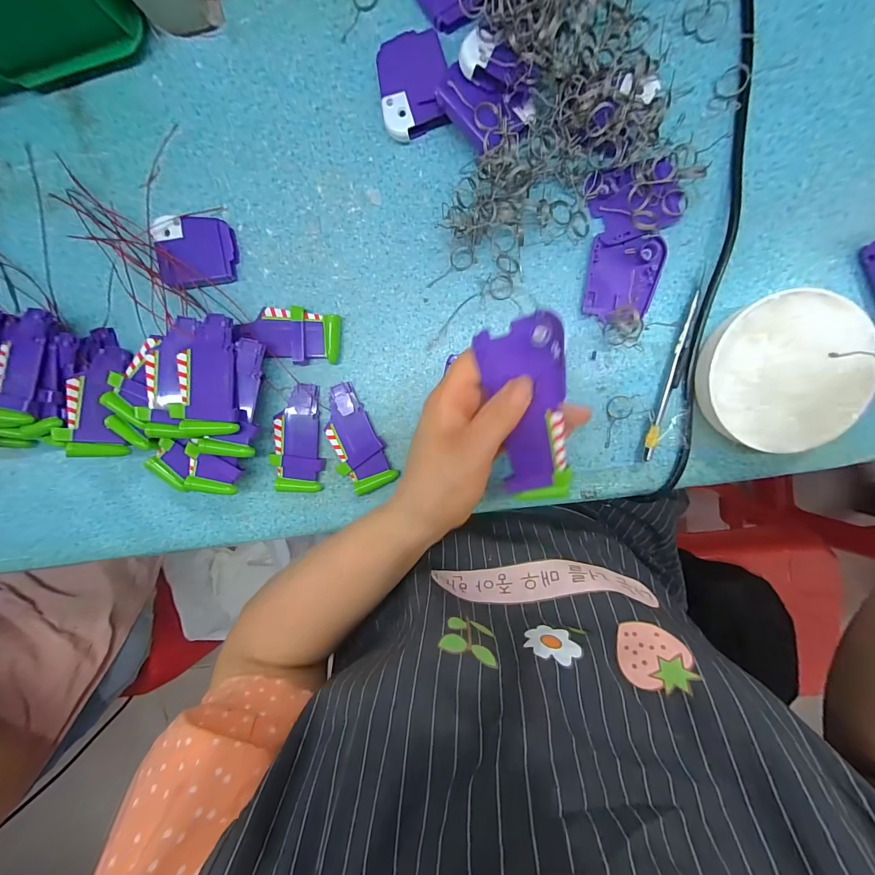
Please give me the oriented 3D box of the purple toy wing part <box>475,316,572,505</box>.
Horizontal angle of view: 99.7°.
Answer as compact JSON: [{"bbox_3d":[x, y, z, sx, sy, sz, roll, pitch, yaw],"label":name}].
[{"bbox_3d":[0.059,-0.013,0.234,0.048,0.005,0.119,-8,110,18],"label":"purple toy wing part"}]

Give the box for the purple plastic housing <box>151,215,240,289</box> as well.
[{"bbox_3d":[-0.189,-0.144,0.289,0.059,0.017,0.052,3,99,4],"label":"purple plastic housing"}]

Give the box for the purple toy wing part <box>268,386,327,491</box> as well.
[{"bbox_3d":[-0.116,0.002,0.305,0.039,0.010,0.088,3,99,4],"label":"purple toy wing part"}]

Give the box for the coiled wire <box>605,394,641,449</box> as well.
[{"bbox_3d":[0.139,-0.013,0.286,0.020,0.005,0.046,15,100,2],"label":"coiled wire"}]

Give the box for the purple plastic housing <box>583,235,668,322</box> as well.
[{"bbox_3d":[0.137,-0.117,0.272,0.052,0.008,0.056,3,99,4],"label":"purple plastic housing"}]

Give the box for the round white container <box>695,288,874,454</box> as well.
[{"bbox_3d":[0.241,-0.045,0.260,0.093,0.030,0.103,-18,97,7],"label":"round white container"}]

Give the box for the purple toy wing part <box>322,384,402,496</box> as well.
[{"bbox_3d":[-0.069,0.002,0.303,0.039,0.010,0.087,-26,96,8],"label":"purple toy wing part"}]

